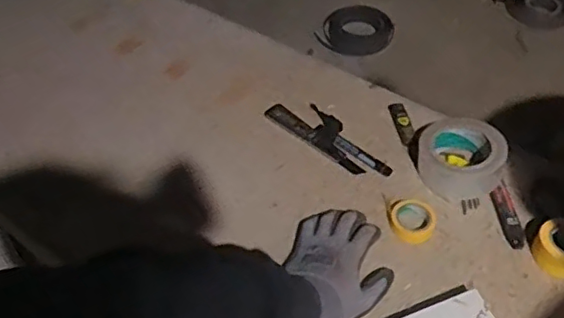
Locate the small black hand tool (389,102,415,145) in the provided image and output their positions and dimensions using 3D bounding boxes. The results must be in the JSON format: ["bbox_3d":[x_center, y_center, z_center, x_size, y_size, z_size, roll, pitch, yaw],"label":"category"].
[{"bbox_3d":[0.182,-0.055,0.882,0.025,0.011,0.084,-8,52,-10],"label":"small black hand tool"}]

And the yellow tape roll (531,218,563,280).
[{"bbox_3d":[0.347,0.109,0.720,0.064,0.044,0.065,2,51,-2],"label":"yellow tape roll"}]

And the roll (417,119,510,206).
[{"bbox_3d":[0.248,-0.009,0.799,0.112,0.061,0.131,19,53,11],"label":"roll"}]

